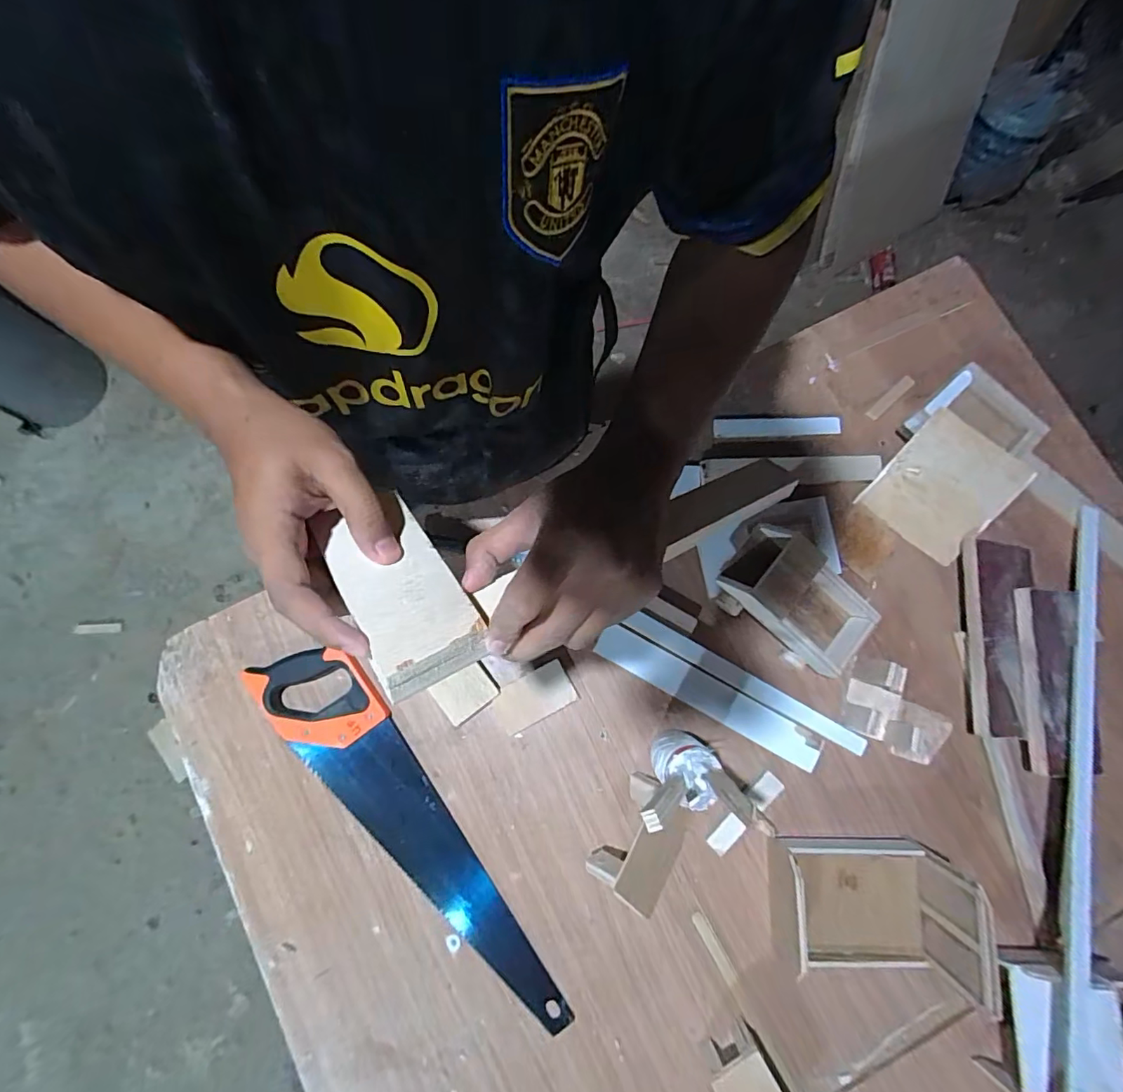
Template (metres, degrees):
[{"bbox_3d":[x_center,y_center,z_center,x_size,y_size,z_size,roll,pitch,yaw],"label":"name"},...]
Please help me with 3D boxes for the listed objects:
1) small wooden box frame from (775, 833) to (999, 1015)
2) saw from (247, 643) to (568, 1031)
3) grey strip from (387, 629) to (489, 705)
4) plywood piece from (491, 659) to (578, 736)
[{"bbox_3d":[0.331,0.389,0.546,0.173,0.107,0.133,1,80,0],"label":"small wooden box frame"},{"bbox_3d":[-0.177,0.332,0.597,0.119,0.034,0.531,-37,82,-6],"label":"saw"},{"bbox_3d":[-0.063,0.061,0.264,0.051,0.026,0.004,-24,54,-26],"label":"grey strip"},{"bbox_3d":[-0.035,0.183,0.630,0.095,0.008,0.056,-27,89,-8],"label":"plywood piece"}]

